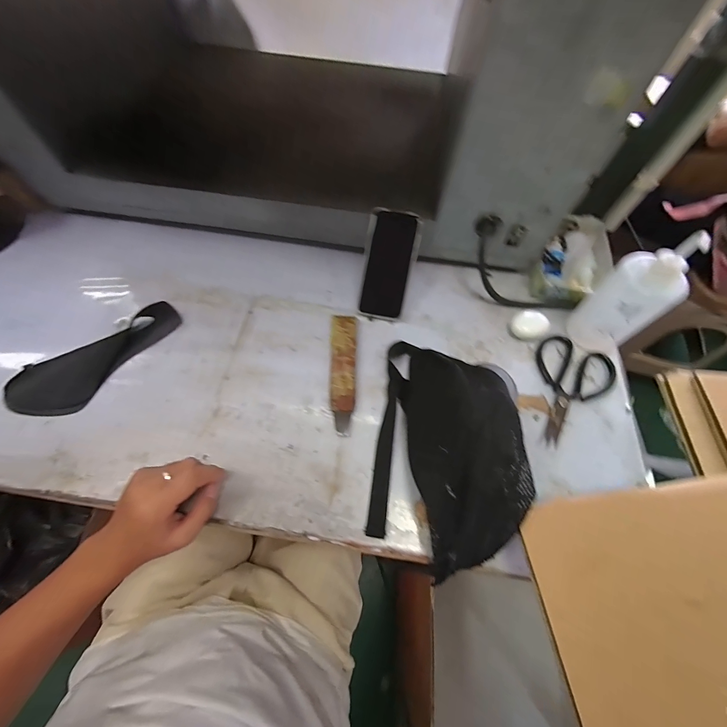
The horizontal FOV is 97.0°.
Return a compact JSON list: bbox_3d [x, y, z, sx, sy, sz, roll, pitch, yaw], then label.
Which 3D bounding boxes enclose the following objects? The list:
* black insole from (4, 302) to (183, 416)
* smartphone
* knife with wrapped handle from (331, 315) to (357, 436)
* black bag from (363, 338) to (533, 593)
[{"bbox_3d":[-0.387,-0.014,0.470,0.094,0.027,0.232,39,68,16],"label":"black insole"},{"bbox_3d":[0.039,-0.153,0.510,0.079,0.007,0.163,11,102,0],"label":"smartphone"},{"bbox_3d":[-0.030,0.008,0.470,0.038,0.020,0.185,2,63,-2],"label":"knife with wrapped handle"},{"bbox_3d":[0.101,0.092,0.391,0.163,0.085,0.287,9,63,2],"label":"black bag"}]

